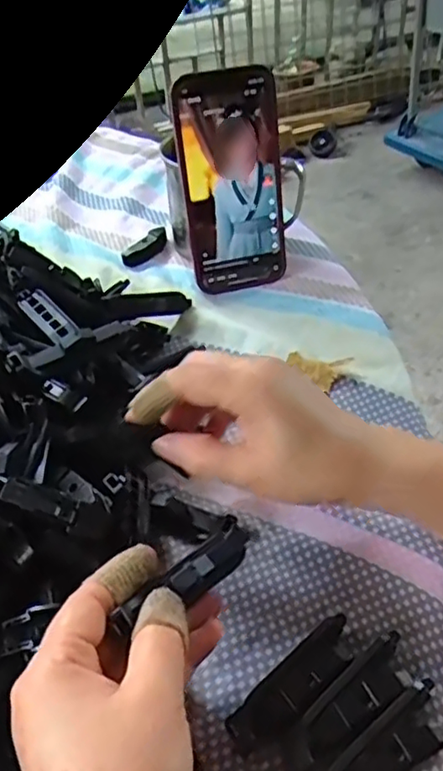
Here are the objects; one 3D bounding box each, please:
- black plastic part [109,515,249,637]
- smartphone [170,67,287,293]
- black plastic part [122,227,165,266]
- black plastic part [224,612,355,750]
[{"bbox_3d":[-0.013,0.082,0.266,0.020,0.011,0.075,31,41,31],"label":"black plastic part"},{"bbox_3d":[0.009,-0.150,0.467,0.077,0.155,0.007,-11,28,-6],"label":"smartphone"},{"bbox_3d":[-0.065,-0.123,0.536,0.015,0.015,0.052,25,52,27],"label":"black plastic part"},{"bbox_3d":[0.035,0.135,0.277,0.069,0.016,0.022,-33,51,-25],"label":"black plastic part"}]

